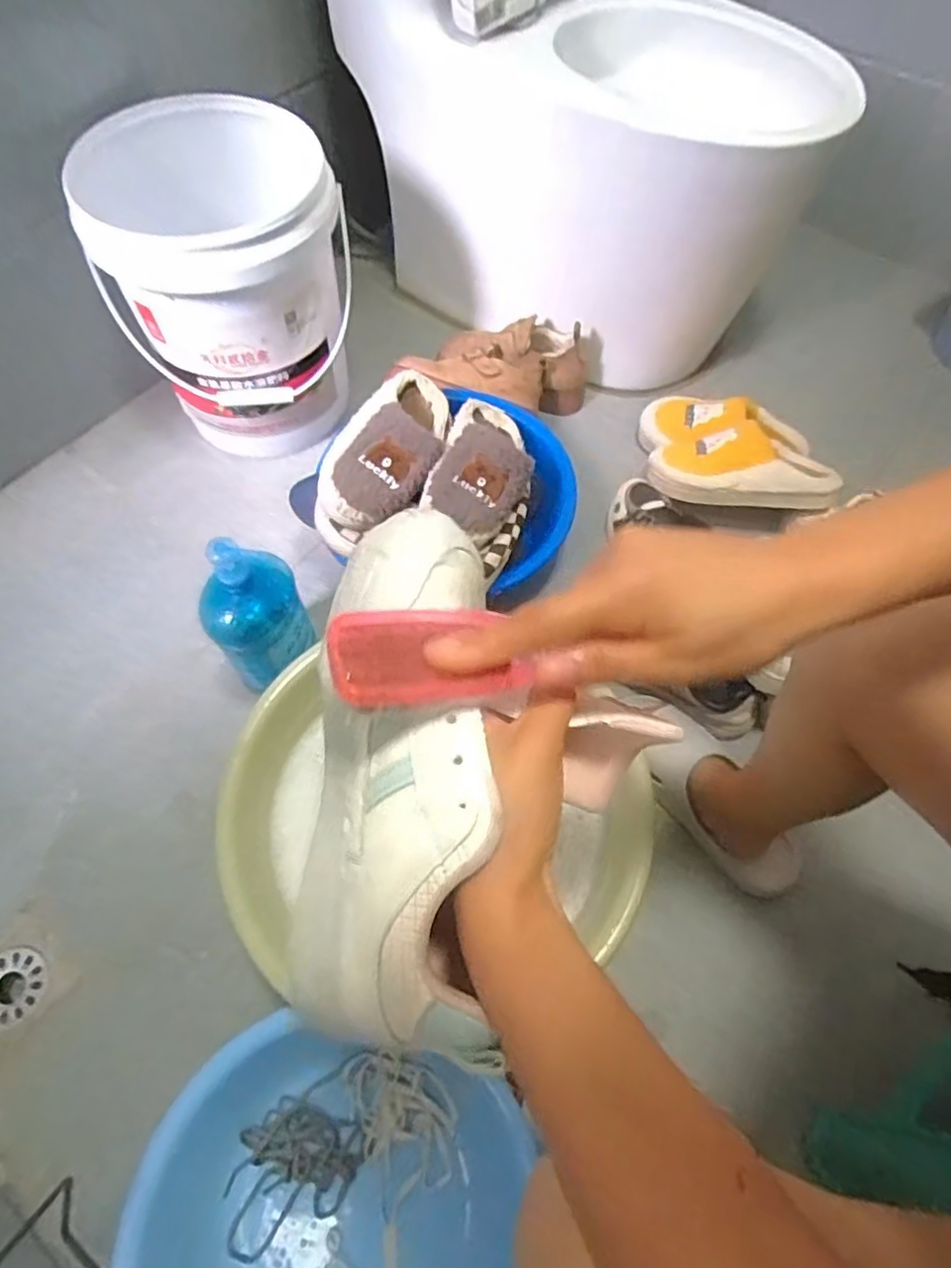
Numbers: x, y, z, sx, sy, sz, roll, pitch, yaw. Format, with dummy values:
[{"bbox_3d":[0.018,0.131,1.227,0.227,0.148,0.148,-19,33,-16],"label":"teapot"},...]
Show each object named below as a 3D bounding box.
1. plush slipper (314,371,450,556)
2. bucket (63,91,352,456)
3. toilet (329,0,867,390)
[{"bbox_3d":[-0.105,-0.223,0.813,0.120,0.073,0.260,22,64,10],"label":"plush slipper"},{"bbox_3d":[-0.315,-0.456,0.892,0.278,0.332,0.278,1,62,-1],"label":"bucket"},{"bbox_3d":[0.182,-0.804,0.843,0.627,0.751,0.431,35,67,16],"label":"toilet"}]

